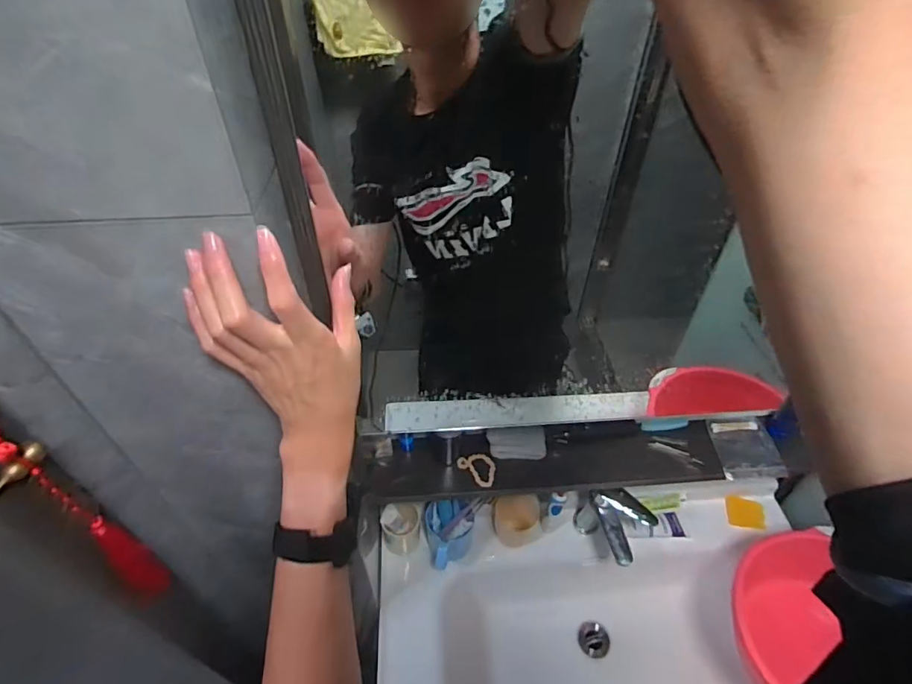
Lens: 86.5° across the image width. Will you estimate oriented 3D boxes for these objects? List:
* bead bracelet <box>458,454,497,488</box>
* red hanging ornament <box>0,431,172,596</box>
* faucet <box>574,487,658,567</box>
[{"bbox_3d":[0.036,0.189,0.735,0.062,0.010,0.044,34,54,29],"label":"bead bracelet"},{"bbox_3d":[-0.283,0.106,0.337,0.032,0.330,0.033,25,49,22],"label":"red hanging ornament"},{"bbox_3d":[0.272,0.329,0.869,0.084,0.161,0.131,-28,52,-26],"label":"faucet"}]

